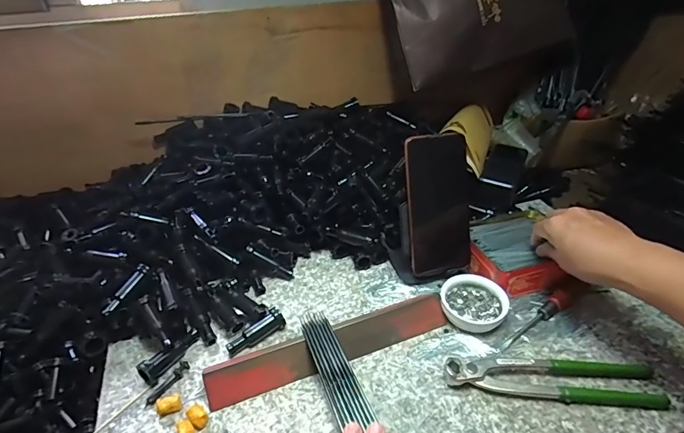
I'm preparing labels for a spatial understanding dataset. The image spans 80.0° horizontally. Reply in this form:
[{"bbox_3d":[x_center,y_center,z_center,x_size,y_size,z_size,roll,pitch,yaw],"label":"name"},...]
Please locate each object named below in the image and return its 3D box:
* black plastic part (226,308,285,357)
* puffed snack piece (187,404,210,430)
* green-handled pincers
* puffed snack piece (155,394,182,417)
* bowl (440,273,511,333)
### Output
[{"bbox_3d":[-0.094,0.125,0.442,0.065,0.021,0.017,-23,40,-27],"label":"black plastic part"},{"bbox_3d":[-0.131,0.181,0.370,0.015,0.010,0.019,-30,44,-34],"label":"puffed snack piece"},{"bbox_3d":[0.201,0.156,0.393,0.198,0.018,0.039,1,36,4],"label":"green-handled pincers"},{"bbox_3d":[-0.162,0.175,0.380,0.020,0.012,0.015,-17,38,-21],"label":"puffed snack piece"},{"bbox_3d":[0.150,0.100,0.466,0.072,0.025,0.066,-1,36,1],"label":"bowl"}]

